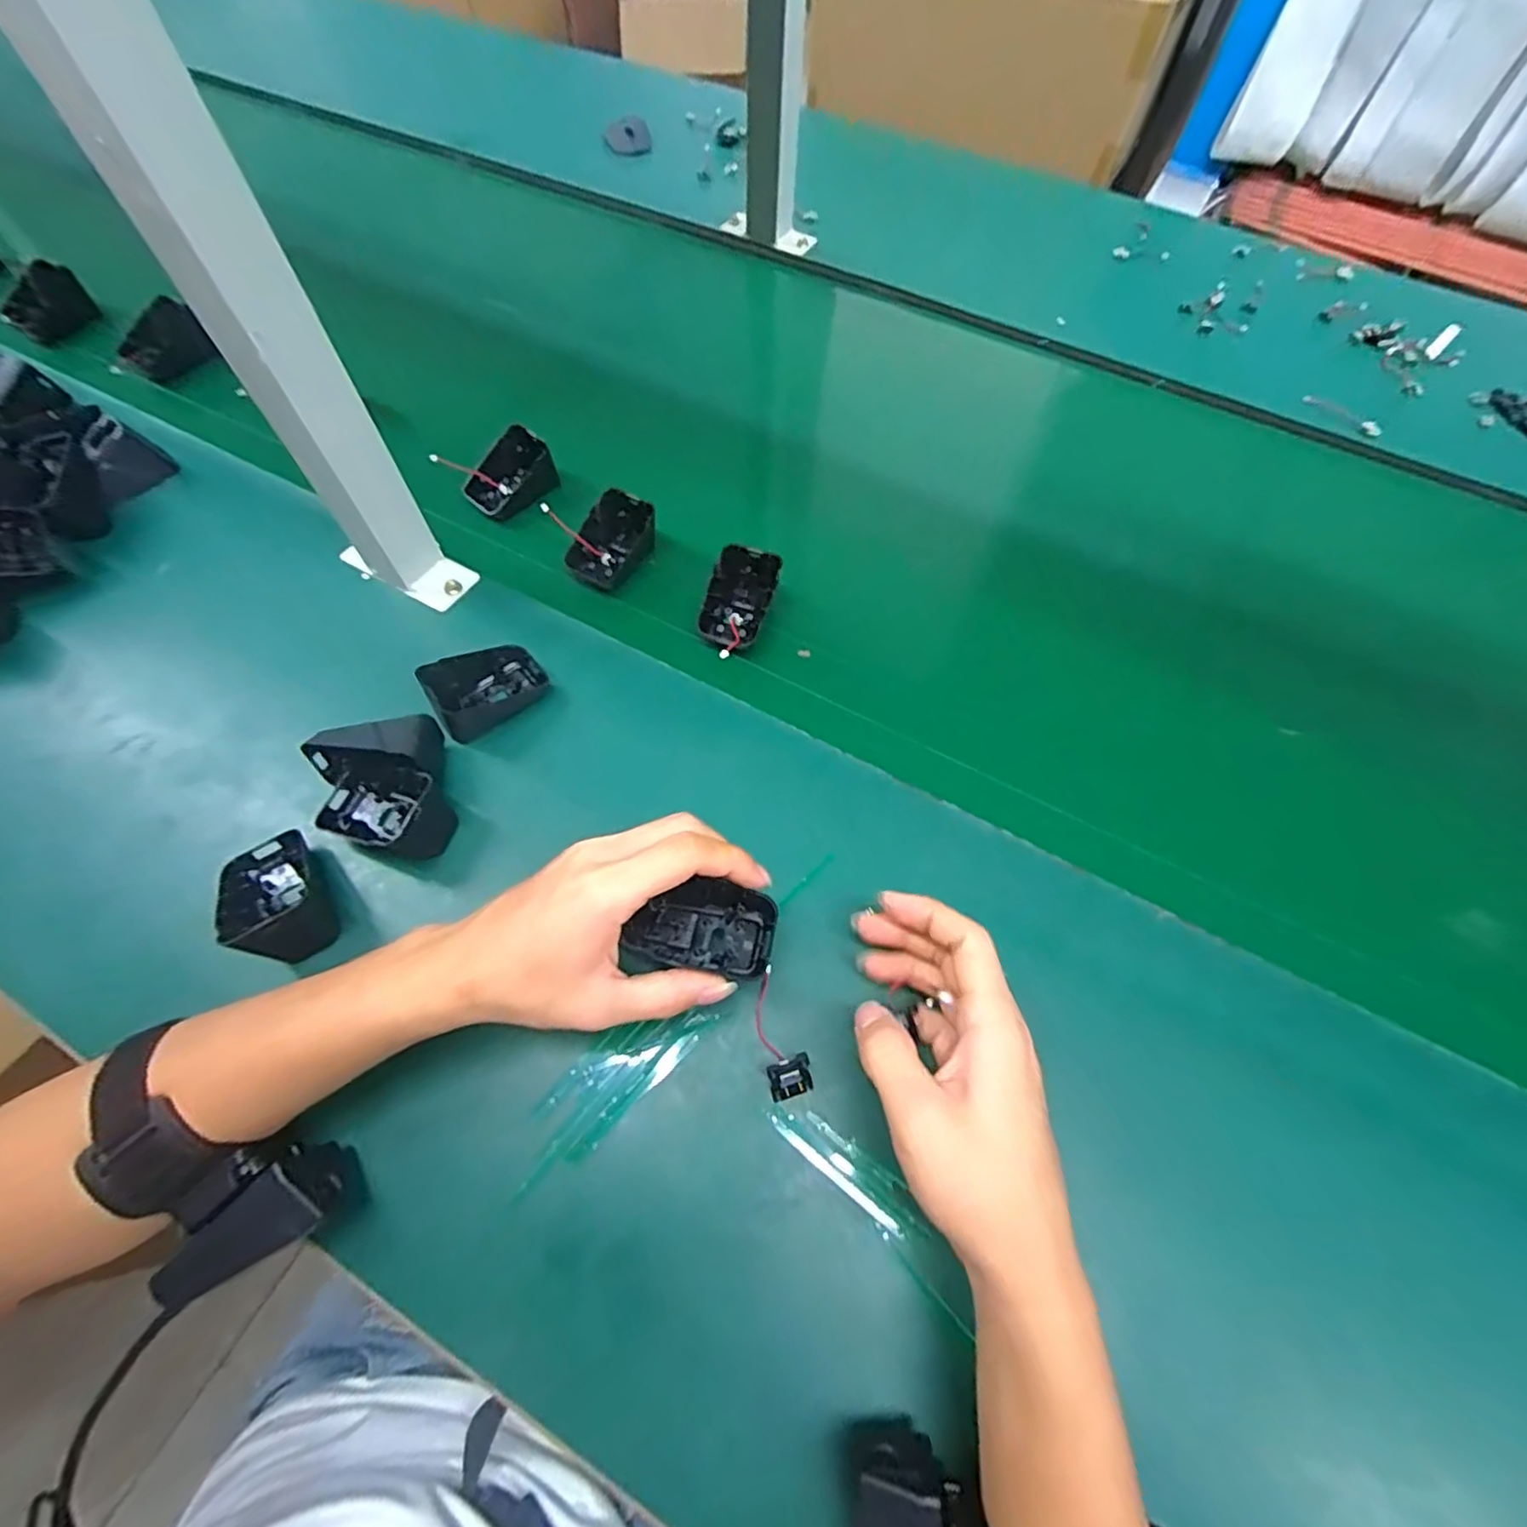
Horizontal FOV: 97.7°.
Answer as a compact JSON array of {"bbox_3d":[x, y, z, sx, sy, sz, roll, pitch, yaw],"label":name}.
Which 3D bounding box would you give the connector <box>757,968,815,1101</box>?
[{"bbox_3d":[0.007,0.136,0.339,0.021,0.012,0.062,-14,63,-9],"label":"connector"}]

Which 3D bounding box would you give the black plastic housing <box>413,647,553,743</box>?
[{"bbox_3d":[-0.181,-0.052,0.436,0.072,0.038,0.046,-33,67,-18],"label":"black plastic housing"}]

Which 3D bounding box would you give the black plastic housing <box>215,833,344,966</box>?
[{"bbox_3d":[-0.264,0.071,0.360,0.041,0.038,0.072,-33,67,-17],"label":"black plastic housing"}]

